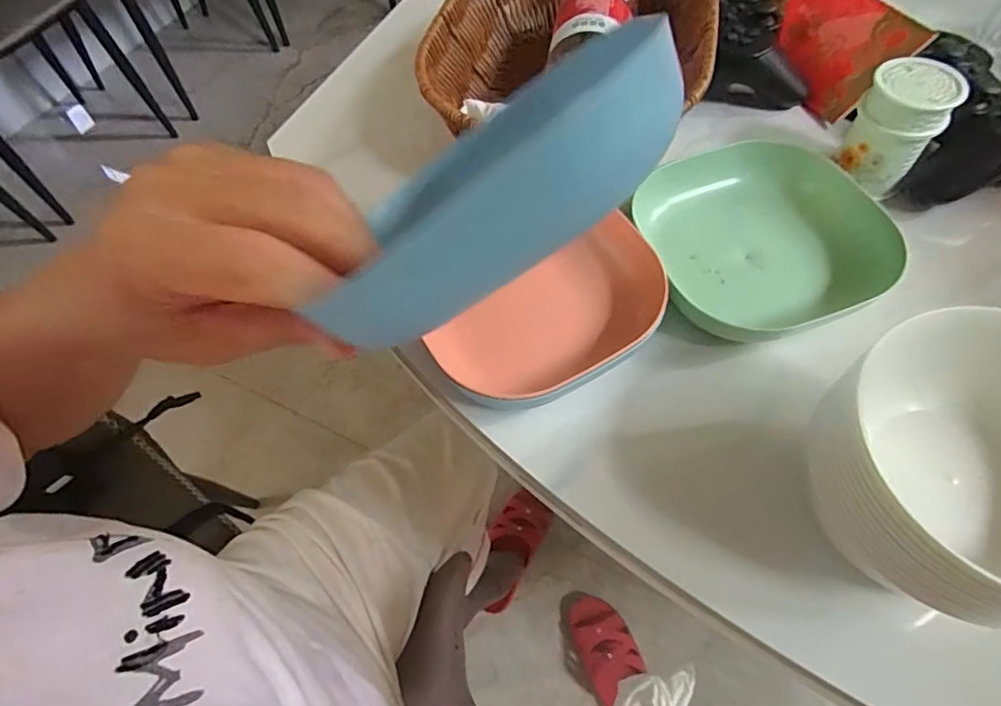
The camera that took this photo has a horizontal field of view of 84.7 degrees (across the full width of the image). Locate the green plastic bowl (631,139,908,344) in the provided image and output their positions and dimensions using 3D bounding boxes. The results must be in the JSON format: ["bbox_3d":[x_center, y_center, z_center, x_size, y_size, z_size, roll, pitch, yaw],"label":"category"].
[{"bbox_3d":[0.162,-0.077,0.349,0.120,0.034,0.132,-18,59,-6],"label":"green plastic bowl"}]

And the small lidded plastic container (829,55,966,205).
[{"bbox_3d":[0.251,-0.144,0.351,0.049,0.063,0.046,31,66,21],"label":"small lidded plastic container"}]

